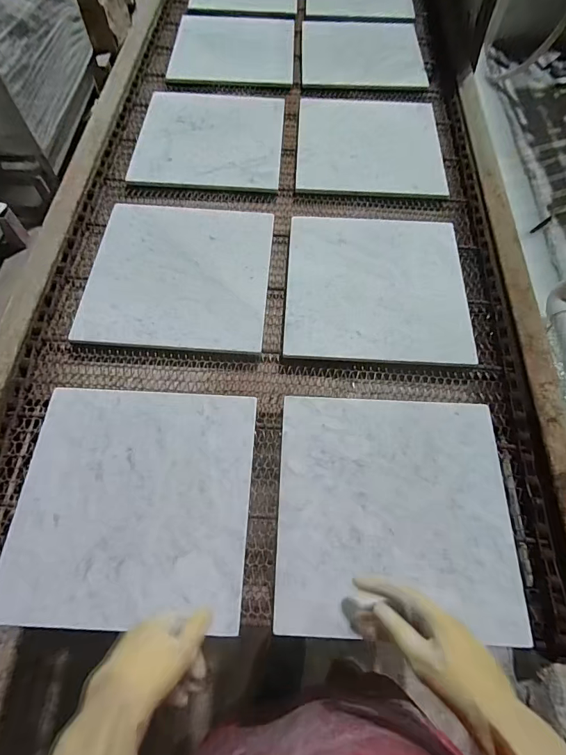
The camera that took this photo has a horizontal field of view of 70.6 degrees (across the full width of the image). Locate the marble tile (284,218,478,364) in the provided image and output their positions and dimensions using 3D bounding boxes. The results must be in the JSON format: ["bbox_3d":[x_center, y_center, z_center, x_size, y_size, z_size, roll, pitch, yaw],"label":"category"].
[{"bbox_3d":[0.160,-0.166,0.689,0.299,0.019,0.297,3,64,1],"label":"marble tile"}]

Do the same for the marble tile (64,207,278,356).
[{"bbox_3d":[-0.176,-0.189,0.694,0.298,0.020,0.310,2,64,1],"label":"marble tile"}]

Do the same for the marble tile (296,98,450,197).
[{"bbox_3d":[0.184,-0.512,0.860,0.297,0.013,0.326,4,64,1],"label":"marble tile"}]

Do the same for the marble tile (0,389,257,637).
[{"bbox_3d":[-0.194,0.158,0.530,0.297,0.010,0.294,2,64,1],"label":"marble tile"}]

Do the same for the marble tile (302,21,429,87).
[{"bbox_3d":[0.202,-0.844,1.025,0.303,0.008,0.311,-1,64,-1],"label":"marble tile"}]

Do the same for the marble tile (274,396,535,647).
[{"bbox_3d":[0.145,0.169,0.529,0.296,0.014,0.295,2,64,1],"label":"marble tile"}]

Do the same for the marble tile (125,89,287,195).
[{"bbox_3d":[-0.153,-0.518,0.859,0.298,0.010,0.303,3,64,1],"label":"marble tile"}]

